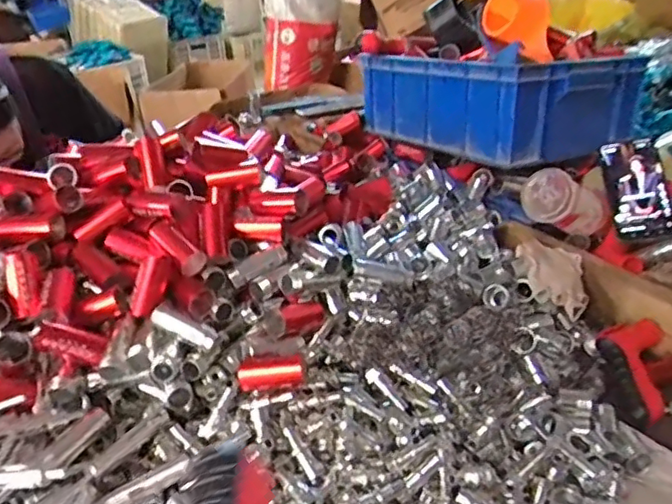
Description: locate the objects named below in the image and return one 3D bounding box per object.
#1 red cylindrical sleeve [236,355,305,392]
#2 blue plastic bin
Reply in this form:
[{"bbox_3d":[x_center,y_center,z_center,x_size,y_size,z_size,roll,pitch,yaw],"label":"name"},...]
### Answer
[{"bbox_3d":[-0.060,0.116,0.583,0.065,0.027,0.025,-8,28,15],"label":"red cylindrical sleeve"},{"bbox_3d":[0.272,-0.272,1.052,0.278,0.181,0.393,-18,34,-25],"label":"blue plastic bin"}]

